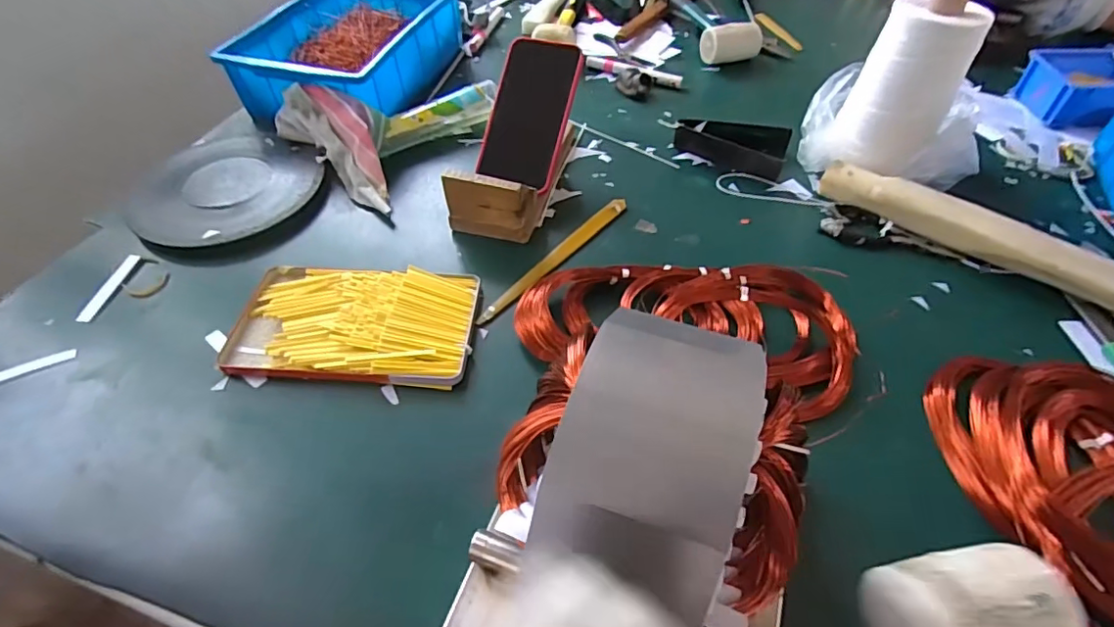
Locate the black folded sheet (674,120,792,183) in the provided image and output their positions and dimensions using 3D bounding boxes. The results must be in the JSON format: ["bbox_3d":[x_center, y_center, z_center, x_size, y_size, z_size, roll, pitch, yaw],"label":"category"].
[{"bbox_3d":[0.200,-0.194,0.631,0.126,0.033,0.068,20,52,16],"label":"black folded sheet"}]

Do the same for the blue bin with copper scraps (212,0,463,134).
[{"bbox_3d":[-0.270,-0.352,0.732,0.209,0.091,0.296,12,50,10],"label":"blue bin with copper scraps"}]

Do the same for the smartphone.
[{"bbox_3d":[-0.030,-0.211,0.570,0.083,0.013,0.158,15,83,10],"label":"smartphone"}]

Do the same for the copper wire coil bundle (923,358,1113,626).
[{"bbox_3d":[0.365,0.115,0.363,0.149,0.033,0.210,-9,49,-8],"label":"copper wire coil bundle"}]

